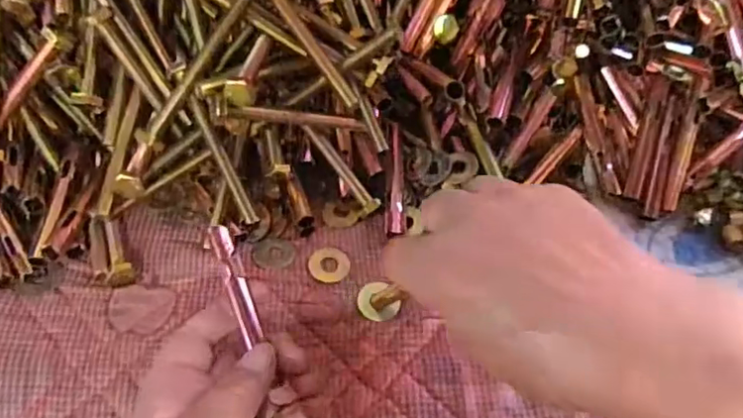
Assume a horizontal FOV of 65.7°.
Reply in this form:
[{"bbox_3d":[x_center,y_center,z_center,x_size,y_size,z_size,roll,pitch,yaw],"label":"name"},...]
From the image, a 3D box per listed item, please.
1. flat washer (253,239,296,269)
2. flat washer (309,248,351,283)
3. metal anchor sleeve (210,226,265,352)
[{"bbox_3d":[-0.059,0.027,0.350,0.024,0.004,0.026,0,38,0],"label":"flat washer"},{"bbox_3d":[-0.025,0.033,0.344,0.024,0.004,0.024,0,56,-1],"label":"flat washer"},{"bbox_3d":[-0.065,0.036,0.281,0.010,0.007,0.058,-21,80,-14],"label":"metal anchor sleeve"}]

